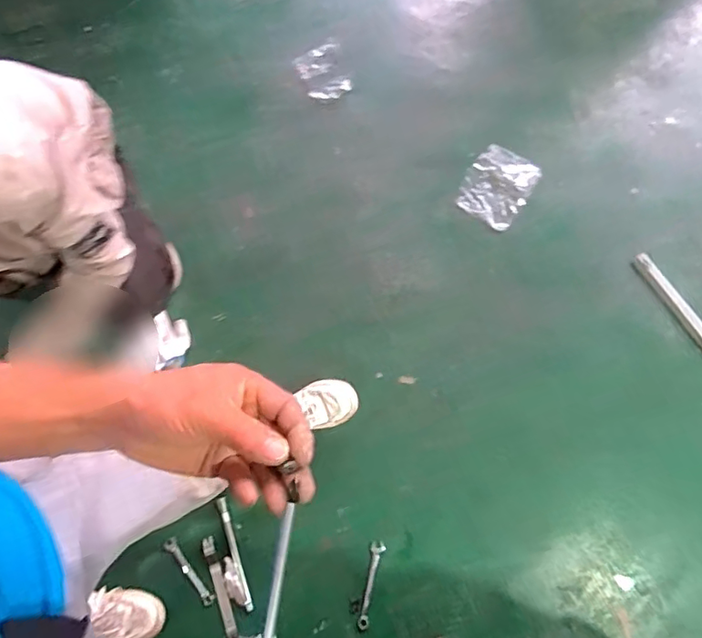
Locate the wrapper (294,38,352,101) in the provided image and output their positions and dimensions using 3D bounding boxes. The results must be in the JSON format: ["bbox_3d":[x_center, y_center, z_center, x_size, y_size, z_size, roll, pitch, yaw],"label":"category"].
[{"bbox_3d":[-0.074,-0.687,1.496,0.136,0.022,0.152,-26,81,-4],"label":"wrapper"}]

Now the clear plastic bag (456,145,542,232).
[{"bbox_3d":[0.387,-0.350,1.422,0.165,0.027,0.197,31,81,5],"label":"clear plastic bag"}]

